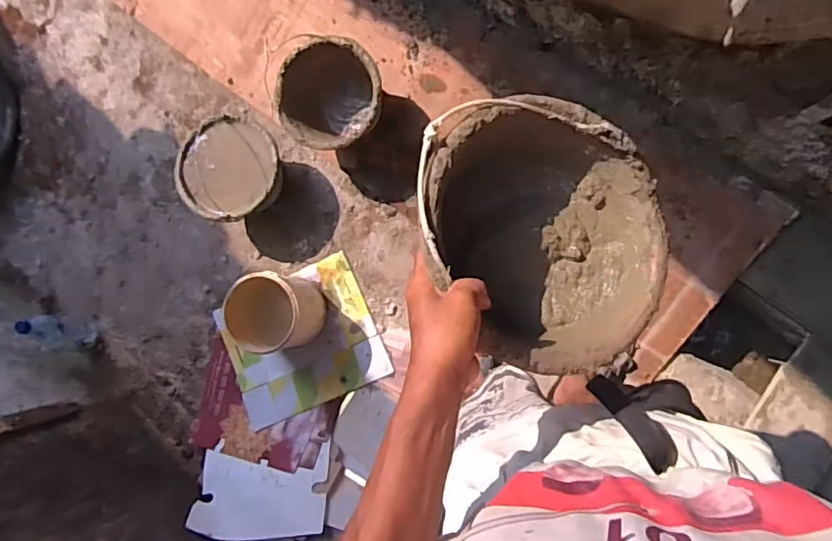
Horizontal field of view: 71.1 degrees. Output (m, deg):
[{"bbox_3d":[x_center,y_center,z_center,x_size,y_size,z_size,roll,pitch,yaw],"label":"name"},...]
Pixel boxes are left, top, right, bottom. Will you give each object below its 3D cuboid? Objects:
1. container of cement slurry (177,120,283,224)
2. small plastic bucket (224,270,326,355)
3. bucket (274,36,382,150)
[{"bbox_3d":[-0.450,-0.247,1.445,0.251,0.175,0.241,0,90,10],"label":"container of cement slurry"},{"bbox_3d":[-0.340,0.095,1.387,0.195,0.162,0.179,0,90,10],"label":"small plastic bucket"},{"bbox_3d":[-0.199,-0.401,1.375,0.267,0.179,0.245,19,93,10],"label":"bucket"}]

